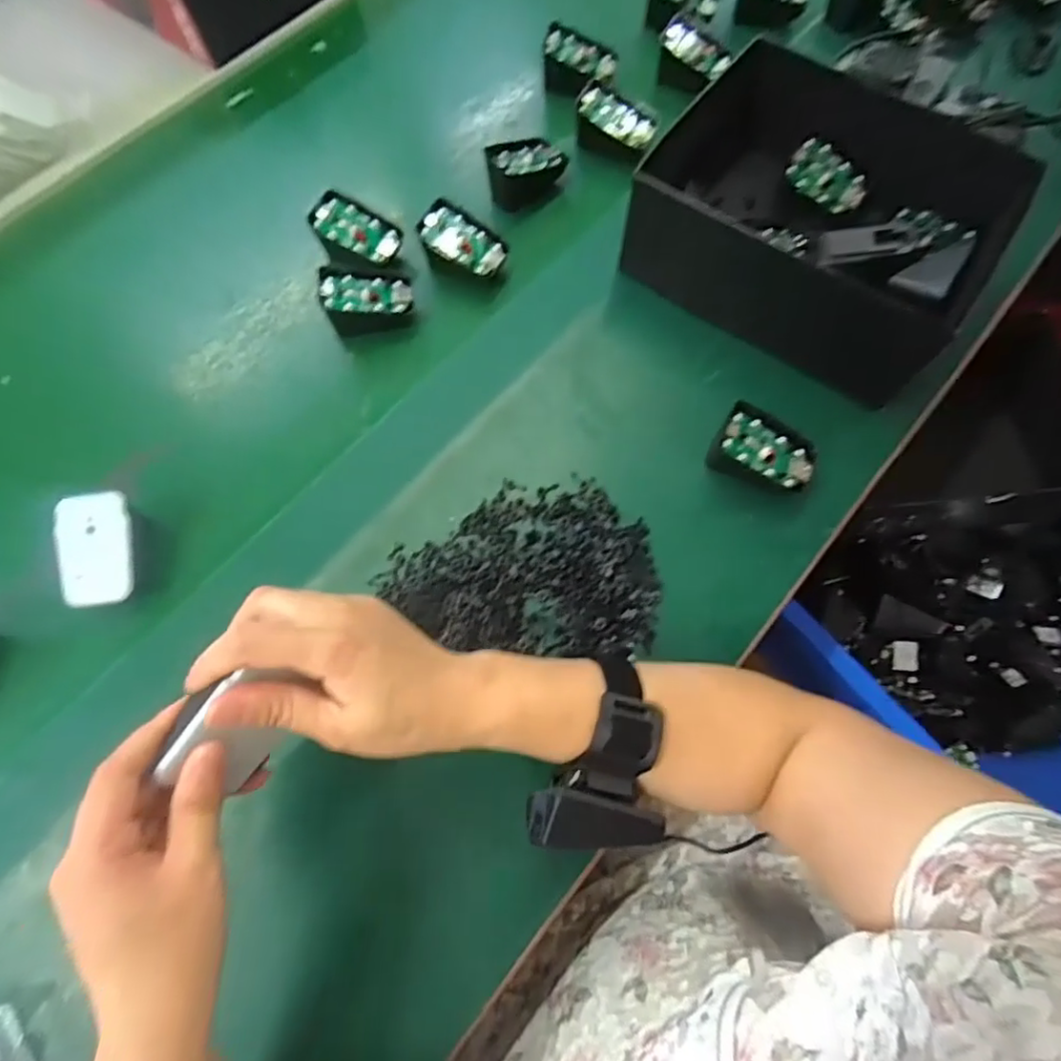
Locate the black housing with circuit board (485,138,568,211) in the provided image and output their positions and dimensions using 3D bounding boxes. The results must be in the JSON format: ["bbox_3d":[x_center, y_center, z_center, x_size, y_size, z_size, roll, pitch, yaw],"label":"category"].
[{"bbox_3d":[-0.006,-0.304,0.524,0.069,0.047,0.034,-31,71,-10],"label":"black housing with circuit board"}]

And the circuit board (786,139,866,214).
[{"bbox_3d":[0.238,-0.283,0.496,0.066,0.034,0.009,26,27,-11],"label":"circuit board"}]

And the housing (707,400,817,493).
[{"bbox_3d":[0.162,-0.054,0.430,0.070,0.036,0.049,21,71,9],"label":"housing"}]

